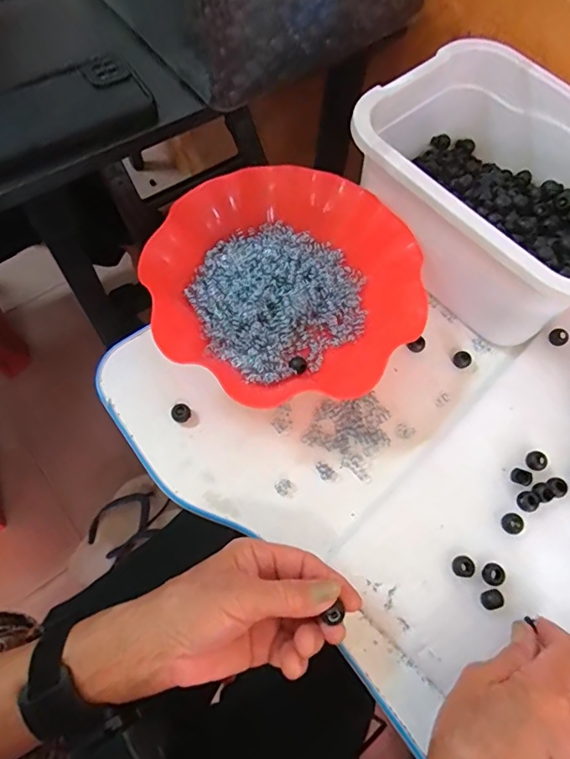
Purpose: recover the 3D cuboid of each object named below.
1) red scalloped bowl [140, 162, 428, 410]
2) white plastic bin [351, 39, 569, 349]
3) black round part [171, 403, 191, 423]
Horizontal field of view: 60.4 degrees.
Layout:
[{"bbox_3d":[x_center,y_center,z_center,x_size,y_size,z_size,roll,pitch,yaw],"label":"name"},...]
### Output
[{"bbox_3d":[-0.003,-0.080,0.424,0.221,0.061,0.210,1,67,-2],"label":"red scalloped bowl"},{"bbox_3d":[0.192,-0.160,0.434,0.185,0.107,0.252,-39,73,-16],"label":"white plastic bin"},{"bbox_3d":[-0.086,0.028,0.407,0.016,0.010,0.016,1,67,-2],"label":"black round part"}]

